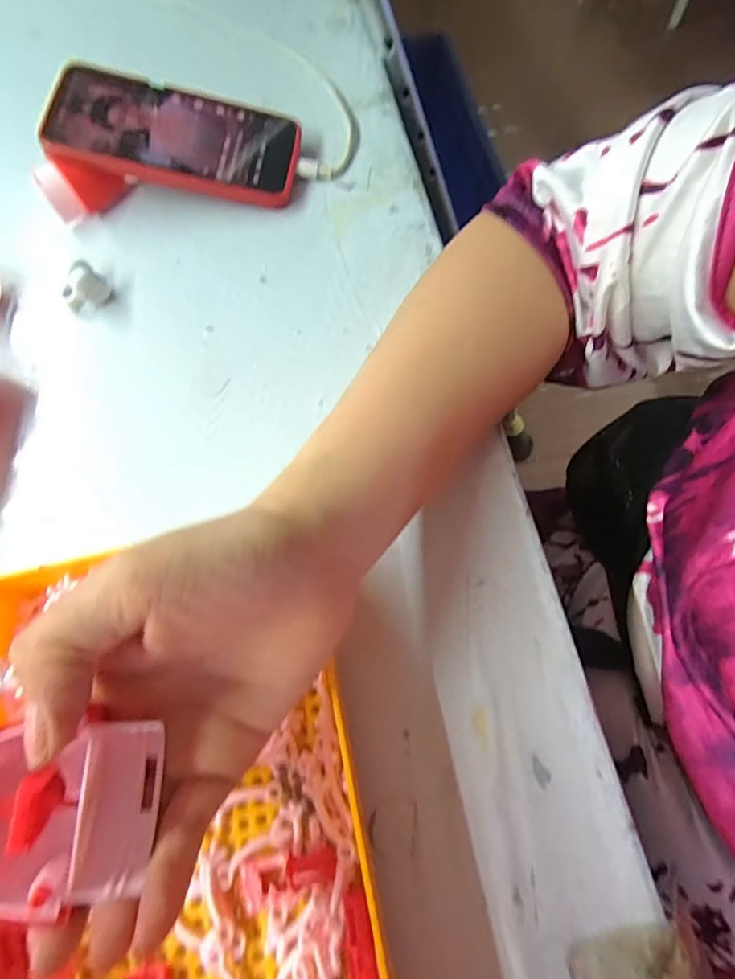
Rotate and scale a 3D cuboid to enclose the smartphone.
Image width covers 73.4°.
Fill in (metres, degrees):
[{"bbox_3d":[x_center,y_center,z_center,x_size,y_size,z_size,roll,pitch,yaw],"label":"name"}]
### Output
[{"bbox_3d":[-0.133,-0.249,0.345,0.164,0.011,0.076,9,77,-8],"label":"smartphone"}]

